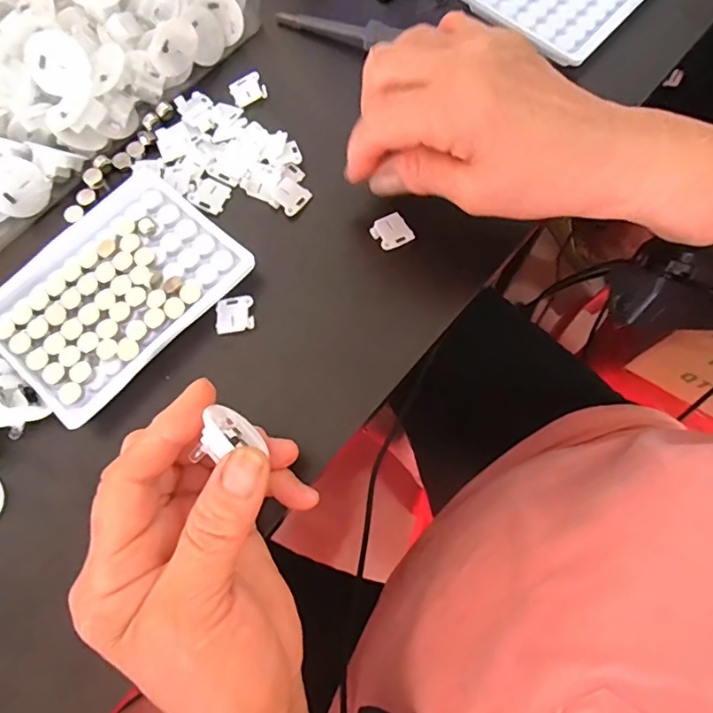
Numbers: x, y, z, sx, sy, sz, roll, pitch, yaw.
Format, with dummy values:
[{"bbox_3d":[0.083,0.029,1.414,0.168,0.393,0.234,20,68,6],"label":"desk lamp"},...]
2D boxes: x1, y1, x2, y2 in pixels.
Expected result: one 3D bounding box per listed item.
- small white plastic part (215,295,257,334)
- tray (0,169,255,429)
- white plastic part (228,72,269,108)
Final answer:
[{"bbox_3d":[-0.068,-0.023,0.290,0.021,0.005,0.019,-8,72,-1],"label":"small white plastic part"},{"bbox_3d":[-0.136,-0.041,0.291,0.101,0.011,0.130,40,77,13],"label":"tray"},{"bbox_3d":[-0.071,-0.175,0.340,0.021,0.005,0.020,-26,73,-7],"label":"white plastic part"}]

